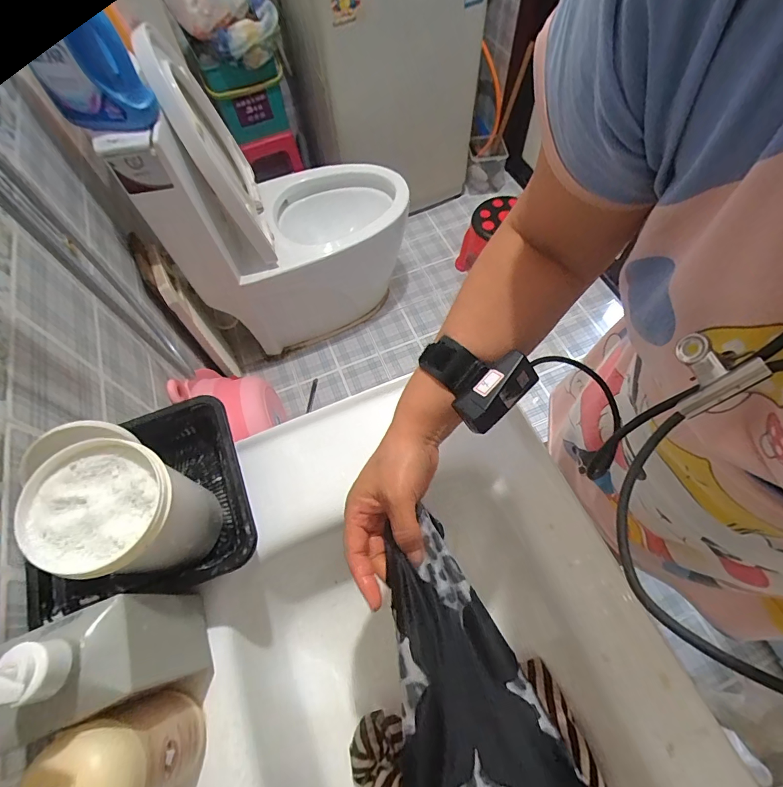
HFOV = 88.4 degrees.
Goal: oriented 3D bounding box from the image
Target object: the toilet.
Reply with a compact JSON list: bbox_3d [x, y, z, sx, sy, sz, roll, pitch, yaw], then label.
[{"bbox_3d":[-0.277,-0.505,1.172,0.654,0.780,0.343,-24,64,-9],"label":"toilet"}]

